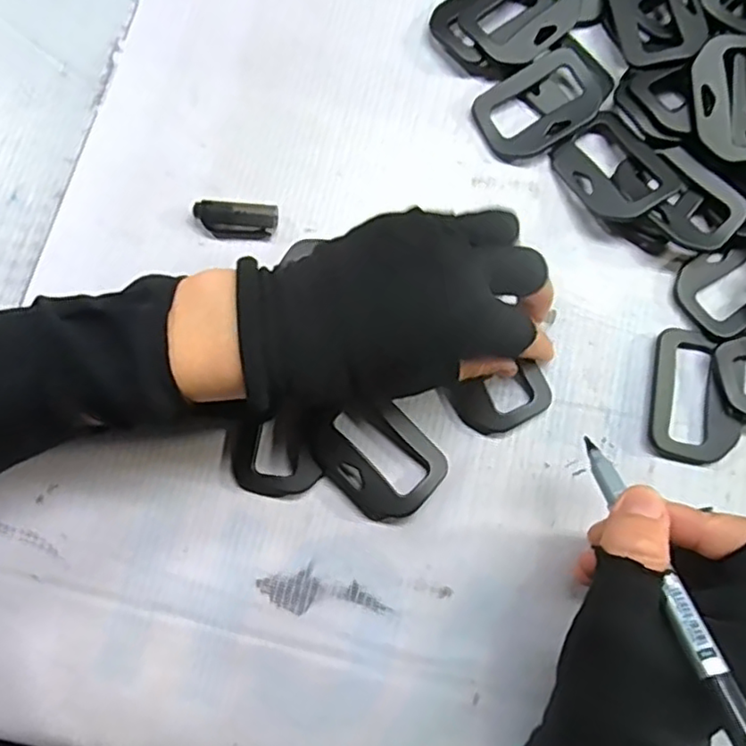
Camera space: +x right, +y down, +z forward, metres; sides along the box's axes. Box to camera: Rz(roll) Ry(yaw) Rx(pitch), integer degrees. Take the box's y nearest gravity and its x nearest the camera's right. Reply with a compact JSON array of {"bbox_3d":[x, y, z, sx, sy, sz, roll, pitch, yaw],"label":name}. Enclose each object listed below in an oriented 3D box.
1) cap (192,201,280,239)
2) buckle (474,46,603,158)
[{"bbox_3d":[-0.066,-0.074,0.305,0.039,0.010,0.015,2,80,0],"label":"cap"},{"bbox_3d":[0.083,-0.134,0.316,0.060,0.004,0.042,-32,84,5],"label":"buckle"}]

